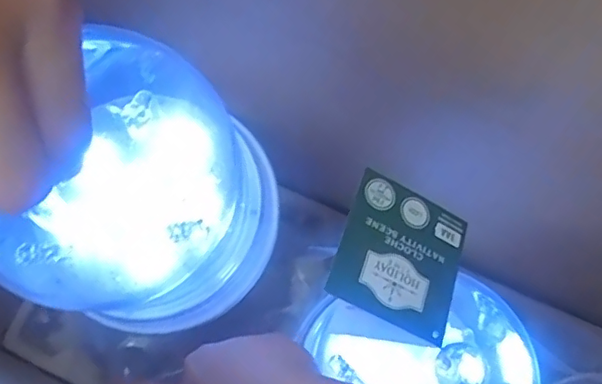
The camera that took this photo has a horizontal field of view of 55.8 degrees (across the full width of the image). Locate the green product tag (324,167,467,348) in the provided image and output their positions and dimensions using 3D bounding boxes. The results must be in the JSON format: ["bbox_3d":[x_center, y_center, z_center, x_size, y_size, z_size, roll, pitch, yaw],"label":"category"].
[{"bbox_3d":[0.049,0.030,0.280,0.063,0.004,0.069,27,62,-10],"label":"green product tag"}]

